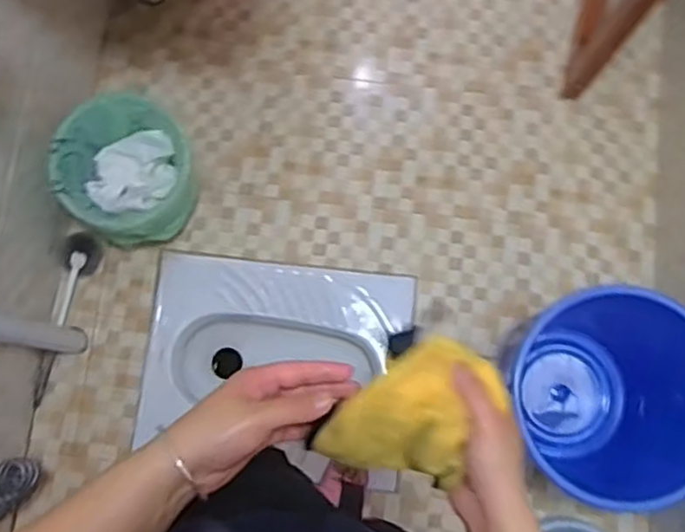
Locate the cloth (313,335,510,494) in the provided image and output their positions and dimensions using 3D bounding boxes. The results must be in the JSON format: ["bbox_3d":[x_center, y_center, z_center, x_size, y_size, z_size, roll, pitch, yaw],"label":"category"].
[{"bbox_3d":[0.059,0.120,0.529,0.095,0.031,0.134,44,82,7],"label":"cloth"}]

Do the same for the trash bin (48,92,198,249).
[{"bbox_3d":[-0.442,-0.188,1.443,0.272,0.239,0.274,0,79,-1],"label":"trash bin"}]

